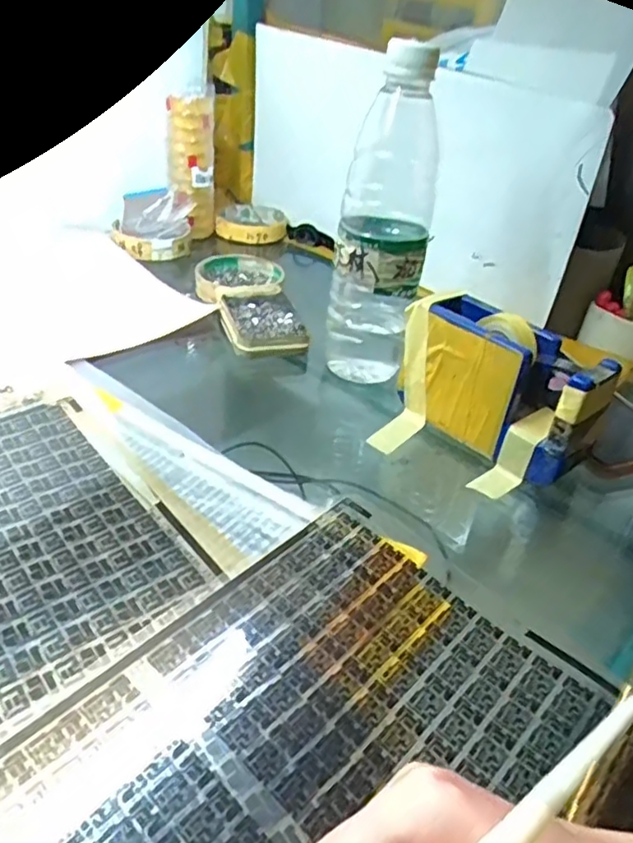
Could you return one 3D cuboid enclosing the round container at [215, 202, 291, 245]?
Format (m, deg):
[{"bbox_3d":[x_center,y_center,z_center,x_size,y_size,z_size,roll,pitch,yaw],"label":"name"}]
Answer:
[{"bbox_3d":[-0.077,-0.239,0.766,0.082,0.021,0.105,3,34,-3],"label":"round container"}]

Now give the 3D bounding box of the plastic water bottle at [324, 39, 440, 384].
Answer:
[{"bbox_3d":[0.047,-0.137,0.446,0.064,0.207,0.072,6,35,0],"label":"plastic water bottle"}]

